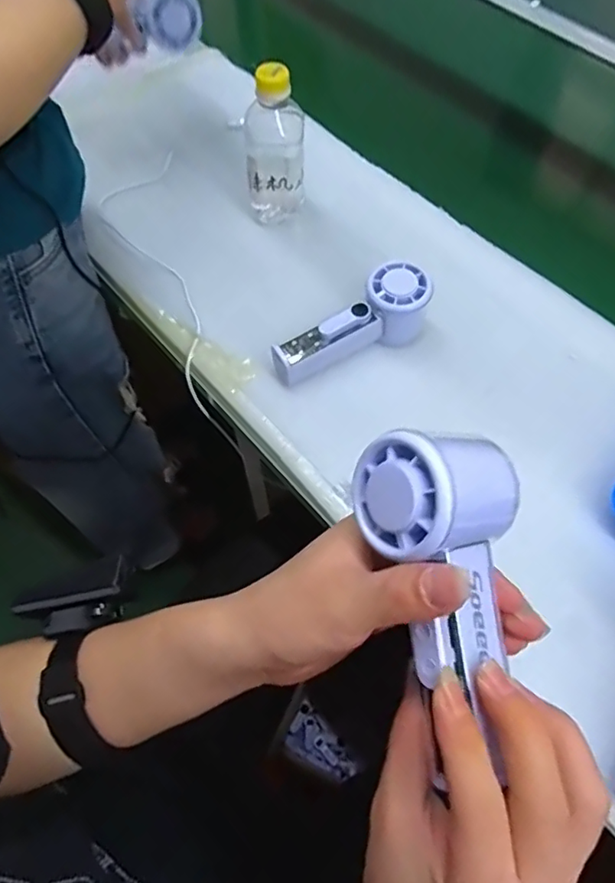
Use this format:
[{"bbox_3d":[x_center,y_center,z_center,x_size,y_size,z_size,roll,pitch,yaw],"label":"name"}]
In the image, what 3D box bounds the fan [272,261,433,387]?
[{"bbox_3d":[0.044,-0.097,0.490,0.150,0.062,0.052,-35,68,-17],"label":"fan"}]

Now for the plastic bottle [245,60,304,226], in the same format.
[{"bbox_3d":[-0.031,-0.288,0.543,0.058,0.150,0.061,-1,62,-1],"label":"plastic bottle"}]

